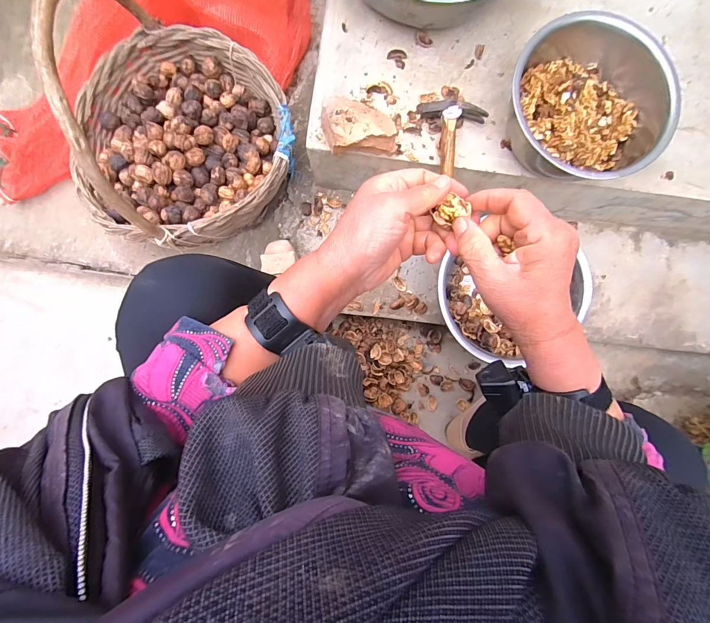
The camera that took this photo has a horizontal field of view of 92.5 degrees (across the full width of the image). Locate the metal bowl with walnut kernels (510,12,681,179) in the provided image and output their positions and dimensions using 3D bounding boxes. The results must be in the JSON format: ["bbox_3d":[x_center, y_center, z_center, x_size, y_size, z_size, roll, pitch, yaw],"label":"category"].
[{"bbox_3d":[0.380,-0.343,0.562,0.245,0.120,0.264,0,86,-2],"label":"metal bowl with walnut kernels"}]

